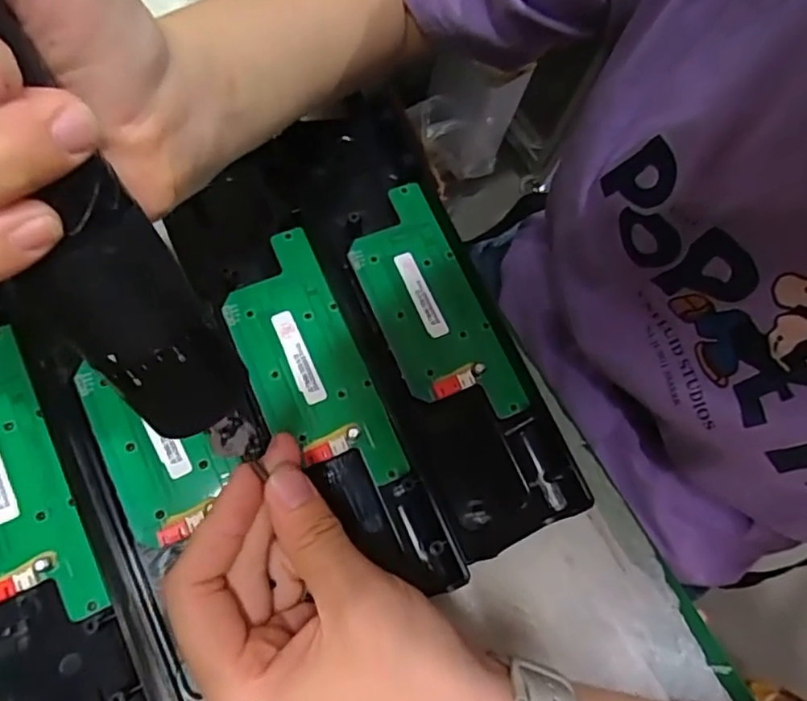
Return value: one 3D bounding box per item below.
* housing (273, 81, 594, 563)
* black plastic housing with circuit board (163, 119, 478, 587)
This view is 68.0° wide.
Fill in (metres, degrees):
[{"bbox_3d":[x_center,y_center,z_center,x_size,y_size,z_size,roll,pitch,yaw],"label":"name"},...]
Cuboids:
[{"bbox_3d":[0.012,-0.025,0.318,0.071,0.019,0.250,-22,77,-13],"label":"housing"},{"bbox_3d":[-0.048,0.004,0.294,0.077,0.021,0.237,-18,76,-12],"label":"black plastic housing with circuit board"}]

